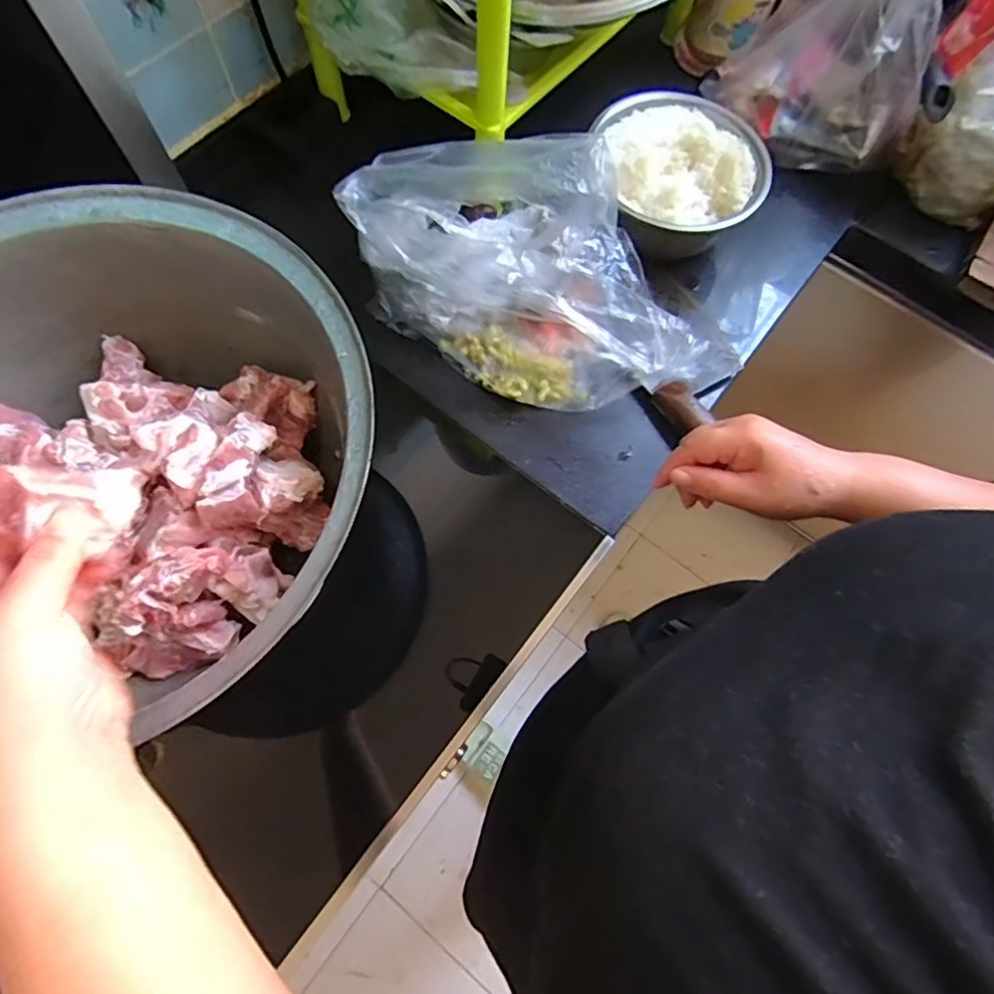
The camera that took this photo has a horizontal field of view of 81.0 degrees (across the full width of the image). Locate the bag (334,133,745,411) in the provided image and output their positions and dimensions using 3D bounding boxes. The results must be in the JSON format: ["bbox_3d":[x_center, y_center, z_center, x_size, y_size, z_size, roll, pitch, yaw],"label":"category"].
[{"bbox_3d":[0.047,-0.194,0.509,0.344,0.168,0.154,29,72,8],"label":"bag"}]

